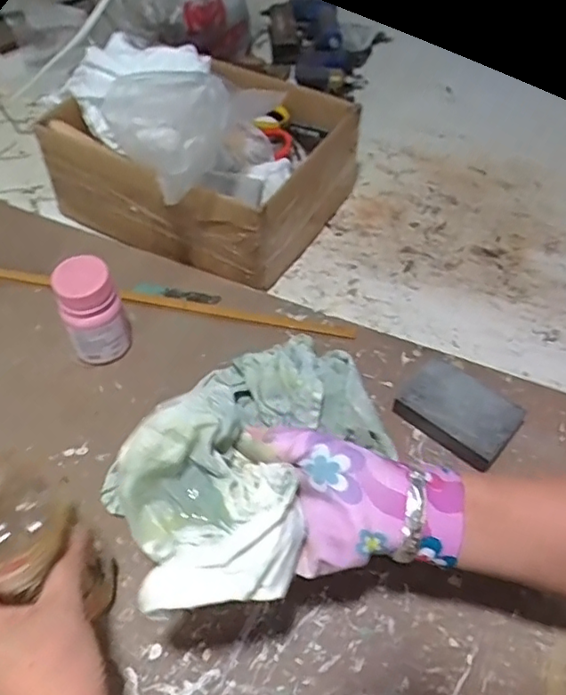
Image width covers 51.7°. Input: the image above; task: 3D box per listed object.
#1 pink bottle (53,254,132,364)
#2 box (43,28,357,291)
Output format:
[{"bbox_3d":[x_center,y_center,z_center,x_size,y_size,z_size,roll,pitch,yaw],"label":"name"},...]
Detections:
[{"bbox_3d":[-0.181,-0.032,0.561,0.056,0.102,0.052,-14,53,-12],"label":"pink bottle"},{"bbox_3d":[-0.097,-0.268,0.688,0.310,0.193,0.283,27,55,19],"label":"box"}]

